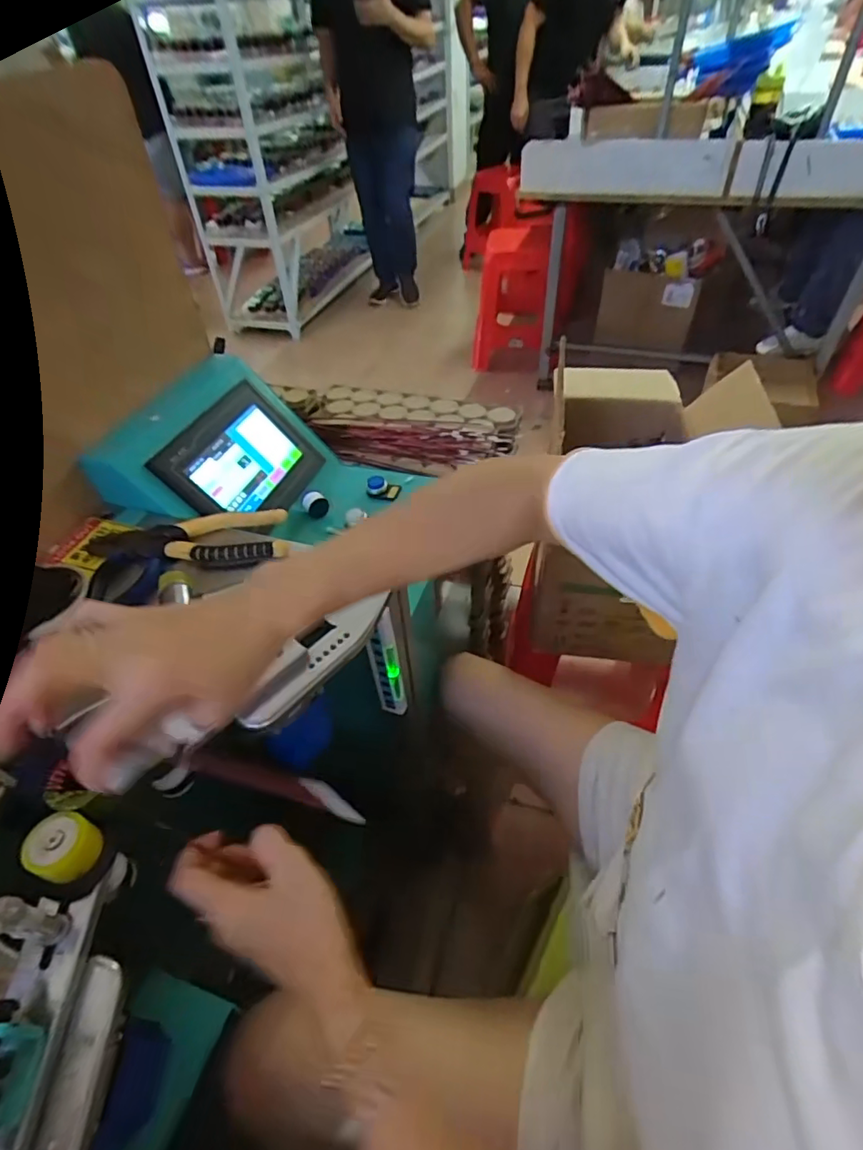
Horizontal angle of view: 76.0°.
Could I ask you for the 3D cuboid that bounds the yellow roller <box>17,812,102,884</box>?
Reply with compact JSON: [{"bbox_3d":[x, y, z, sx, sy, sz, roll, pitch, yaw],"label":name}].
[{"bbox_3d":[-0.225,0.166,0.337,0.035,0.021,0.034,-2,46,2],"label":"yellow roller"}]

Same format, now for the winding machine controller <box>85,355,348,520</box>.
[{"bbox_3d":[-0.252,-0.144,0.702,0.160,0.162,0.270,18,50,19],"label":"winding machine controller"}]

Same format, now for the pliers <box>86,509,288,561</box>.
[{"bbox_3d":[-0.247,-0.038,0.565,0.196,0.015,0.062,-3,46,1],"label":"pliers"}]

